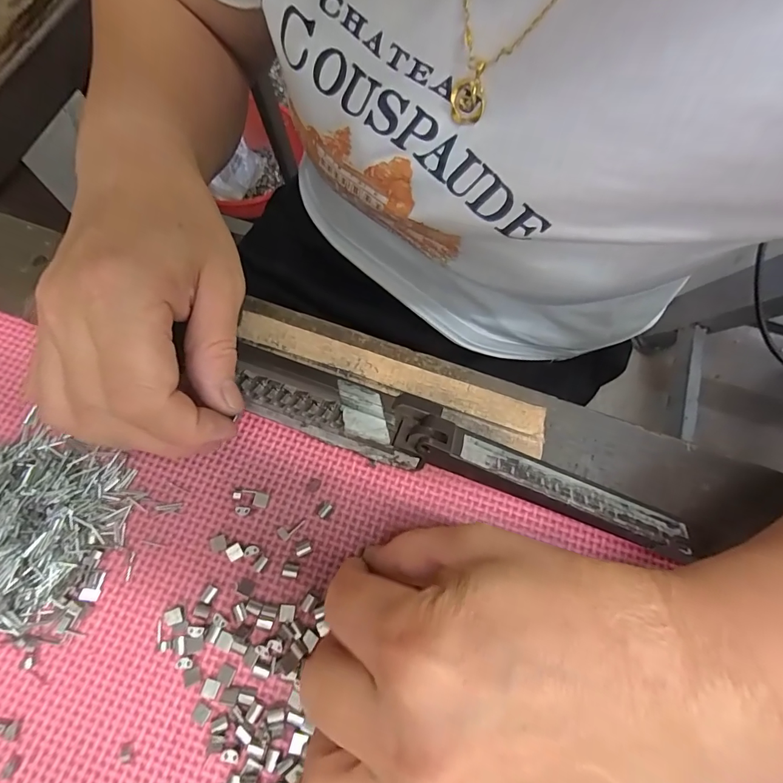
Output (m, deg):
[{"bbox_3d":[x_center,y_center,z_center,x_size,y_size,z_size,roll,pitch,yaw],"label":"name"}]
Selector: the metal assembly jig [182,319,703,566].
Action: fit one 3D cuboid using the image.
[{"bbox_3d":[0.025,0.026,0.195,0.223,0.024,0.033,20,72,5],"label":"metal assembly jig"}]

